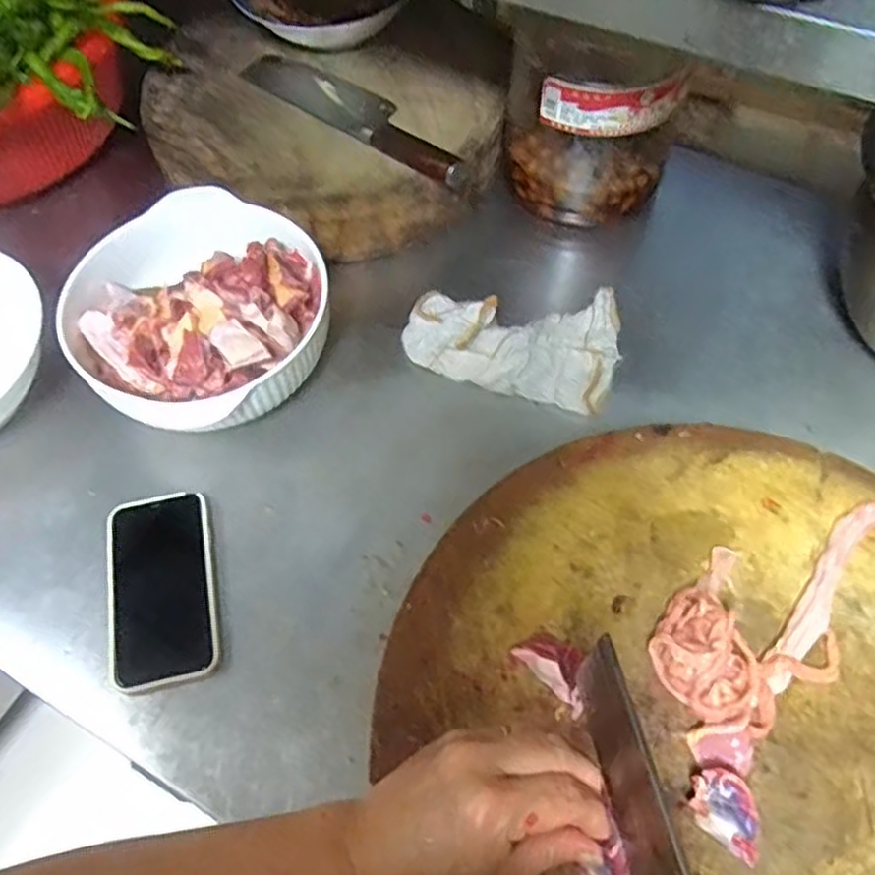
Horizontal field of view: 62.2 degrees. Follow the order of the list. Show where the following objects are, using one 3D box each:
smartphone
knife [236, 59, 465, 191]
[{"bbox_3d":[-0.217,0.116,0.571,0.079,0.015,0.152,-11,61,-4],"label":"smartphone"},{"bbox_3d":[-0.077,-0.333,0.736,0.292,0.018,0.067,35,67,20],"label":"knife"}]

